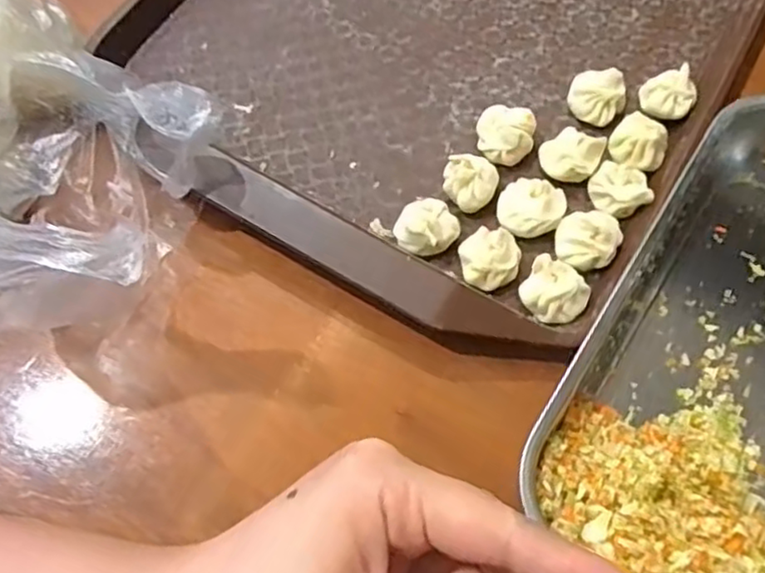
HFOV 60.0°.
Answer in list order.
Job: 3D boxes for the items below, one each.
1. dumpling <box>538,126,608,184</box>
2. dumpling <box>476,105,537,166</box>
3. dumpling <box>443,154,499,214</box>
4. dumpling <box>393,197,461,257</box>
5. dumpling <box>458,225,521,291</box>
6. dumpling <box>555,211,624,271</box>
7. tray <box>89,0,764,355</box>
[{"bbox_3d":[0.096,-0.067,0.340,0.029,0.021,0.025,31,71,9],"label":"dumpling"},{"bbox_3d":[0.064,-0.078,0.343,0.028,0.022,0.029,11,69,2],"label":"dumpling"},{"bbox_3d":[0.044,-0.051,0.334,0.026,0.020,0.026,1,69,-2],"label":"dumpling"},{"bbox_3d":[0.022,-0.029,0.324,0.028,0.021,0.029,1,69,-2],"label":"dumpling"},{"bbox_3d":[0.051,-0.013,0.317,0.028,0.018,0.028,24,70,7],"label":"dumpling"},{"bbox_3d":[0.101,-0.022,0.323,0.028,0.020,0.026,1,69,-2],"label":"dumpling"},{"bbox_3d":[0.058,-0.186,0.382,0.299,0.029,0.418,30,71,9],"label":"tray"}]

